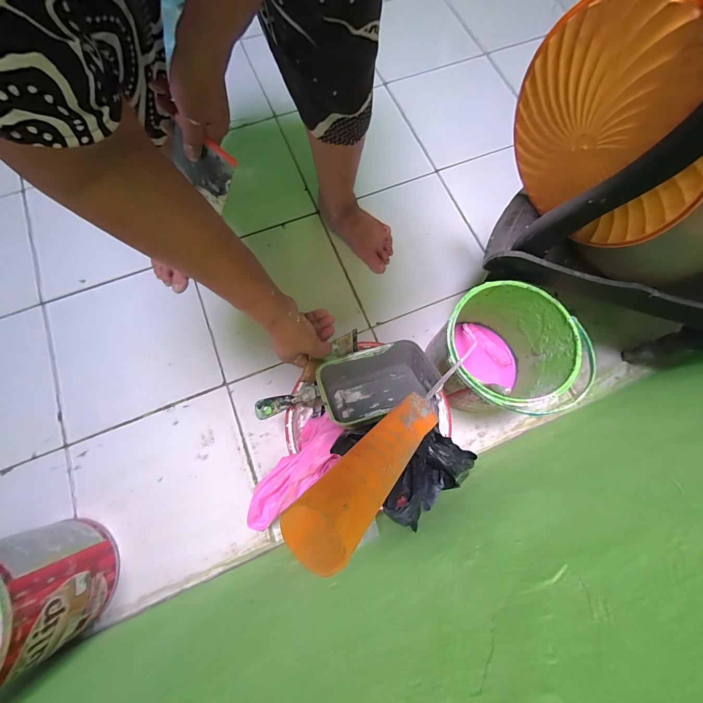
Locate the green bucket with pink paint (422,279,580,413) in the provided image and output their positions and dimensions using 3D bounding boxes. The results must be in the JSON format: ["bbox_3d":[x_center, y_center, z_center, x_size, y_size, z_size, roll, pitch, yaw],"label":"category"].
[{"bbox_3d":[0.228,0.009,0.510,0.183,0.197,0.176,0,75,-1],"label":"green bucket with pink paint"}]

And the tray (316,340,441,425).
[{"bbox_3d":[0.038,0.048,0.468,0.175,0.055,0.114,-14,56,-10],"label":"tray"}]

